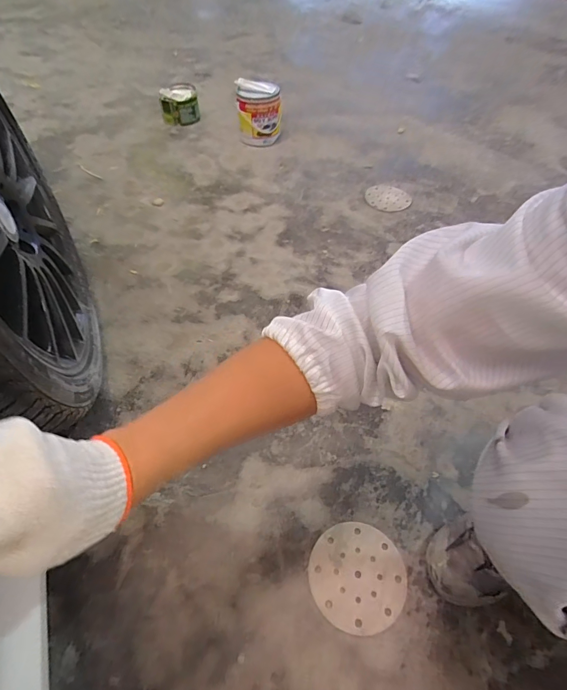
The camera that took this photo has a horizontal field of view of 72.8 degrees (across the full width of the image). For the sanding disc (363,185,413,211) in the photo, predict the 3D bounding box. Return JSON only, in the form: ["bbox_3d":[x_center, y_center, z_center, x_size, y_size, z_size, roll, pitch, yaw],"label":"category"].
[{"bbox_3d":[0.318,-0.453,1.179,0.133,0.006,0.137,0,53,-1],"label":"sanding disc"}]

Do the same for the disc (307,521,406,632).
[{"bbox_3d":[0.110,0.342,0.576,0.137,0.004,0.138,0,51,0],"label":"disc"}]

